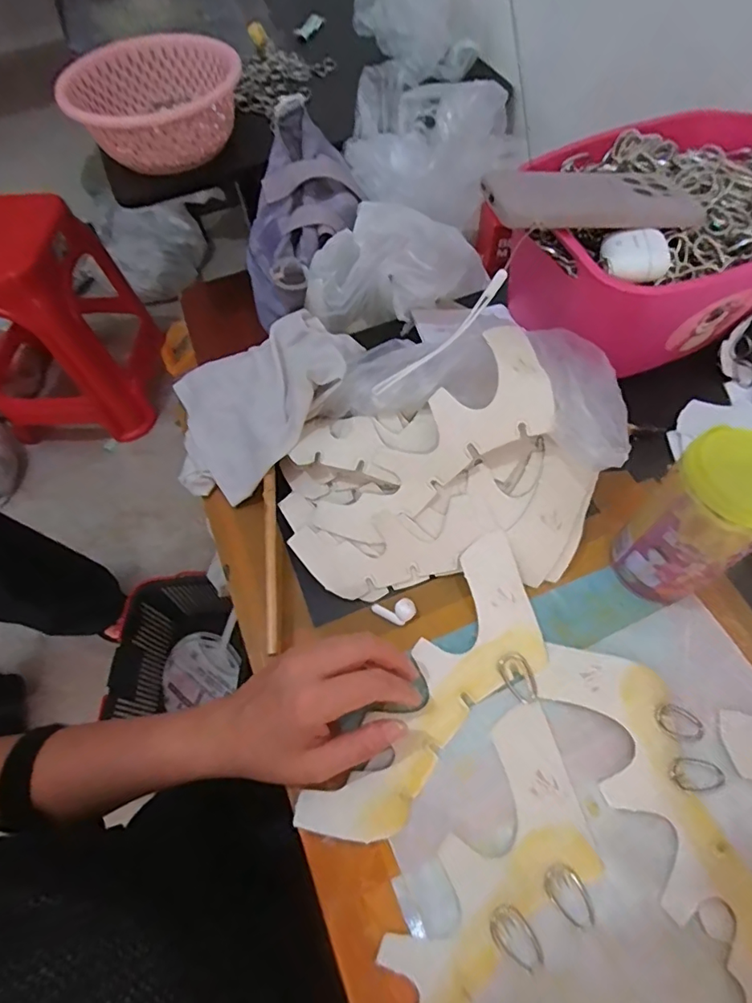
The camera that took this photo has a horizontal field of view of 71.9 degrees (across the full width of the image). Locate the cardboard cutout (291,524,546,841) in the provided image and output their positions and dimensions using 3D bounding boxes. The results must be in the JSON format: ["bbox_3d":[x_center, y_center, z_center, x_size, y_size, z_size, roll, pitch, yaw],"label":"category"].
[{"bbox_3d":[0.047,0.132,0.354,0.078,0.015,0.223,34,72,11],"label":"cardboard cutout"}]

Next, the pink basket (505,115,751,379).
[{"bbox_3d":[0.260,-0.237,0.467,0.260,0.111,0.194,-22,61,-9],"label":"pink basket"}]

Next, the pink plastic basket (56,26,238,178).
[{"bbox_3d":[-0.281,-0.536,0.694,0.217,0.081,0.201,-2,60,3],"label":"pink plastic basket"}]

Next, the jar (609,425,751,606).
[{"bbox_3d":[0.206,0.018,0.336,0.057,0.129,0.066,-34,64,-15],"label":"jar"}]

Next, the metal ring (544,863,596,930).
[{"bbox_3d":[0.111,0.226,0.296,0.021,0.004,0.032,-29,63,-13],"label":"metal ring"}]

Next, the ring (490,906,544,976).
[{"bbox_3d":[0.078,0.245,0.290,0.021,0.004,0.032,-32,63,-14],"label":"ring"}]

